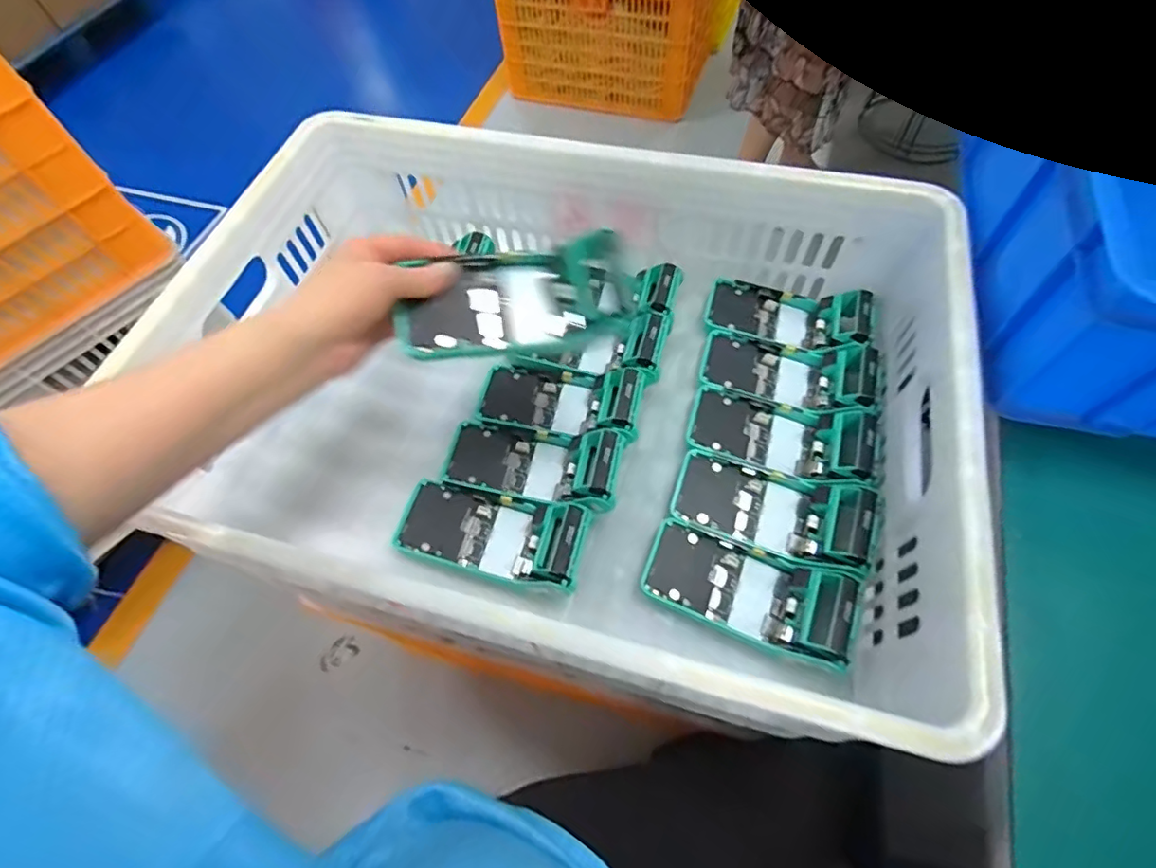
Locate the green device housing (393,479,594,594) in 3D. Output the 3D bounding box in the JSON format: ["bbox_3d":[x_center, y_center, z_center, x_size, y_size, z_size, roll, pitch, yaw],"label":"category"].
[{"bbox_3d":[-0.076,0.087,0.488,0.166,0.042,0.074,11,63,9],"label":"green device housing"}]

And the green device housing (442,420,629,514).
[{"bbox_3d":[-0.042,0.025,0.519,0.166,0.042,0.077,12,63,10],"label":"green device housing"}]

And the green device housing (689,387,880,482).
[{"bbox_3d":[0.190,0.000,0.516,0.162,0.043,0.076,17,64,12],"label":"green device housing"}]

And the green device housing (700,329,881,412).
[{"bbox_3d":[0.209,-0.064,0.552,0.161,0.045,0.078,14,63,11],"label":"green device housing"}]

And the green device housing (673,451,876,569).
[{"bbox_3d":[0.169,0.062,0.479,0.159,0.043,0.071,16,64,12],"label":"green device housing"}]

